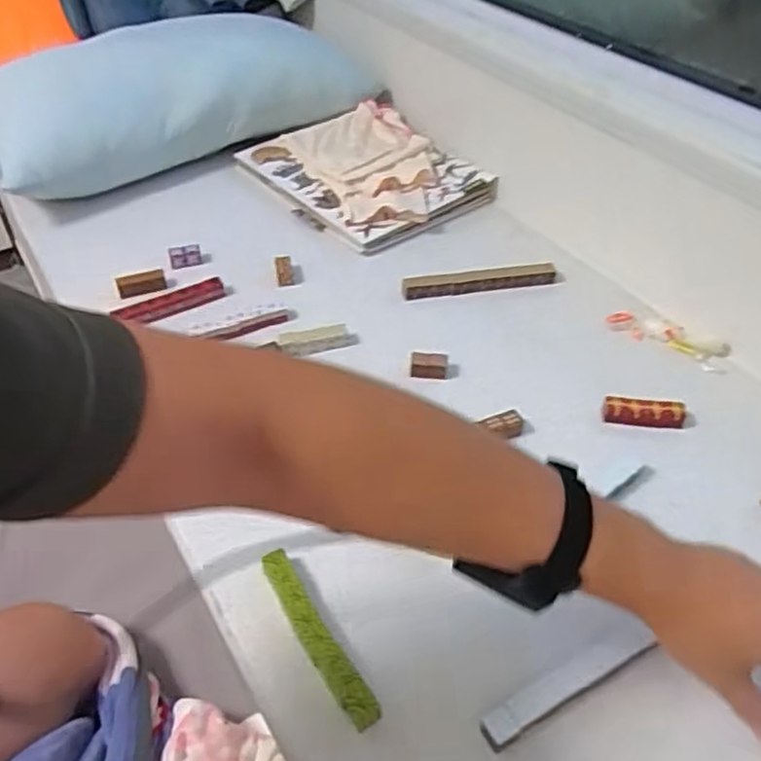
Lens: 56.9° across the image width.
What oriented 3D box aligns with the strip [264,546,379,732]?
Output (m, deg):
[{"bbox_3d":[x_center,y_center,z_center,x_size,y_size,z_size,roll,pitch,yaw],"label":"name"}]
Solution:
[{"bbox_3d":[-0.051,0.204,0.558,0.024,0.023,0.161,-23,47,-23],"label":"strip"}]

